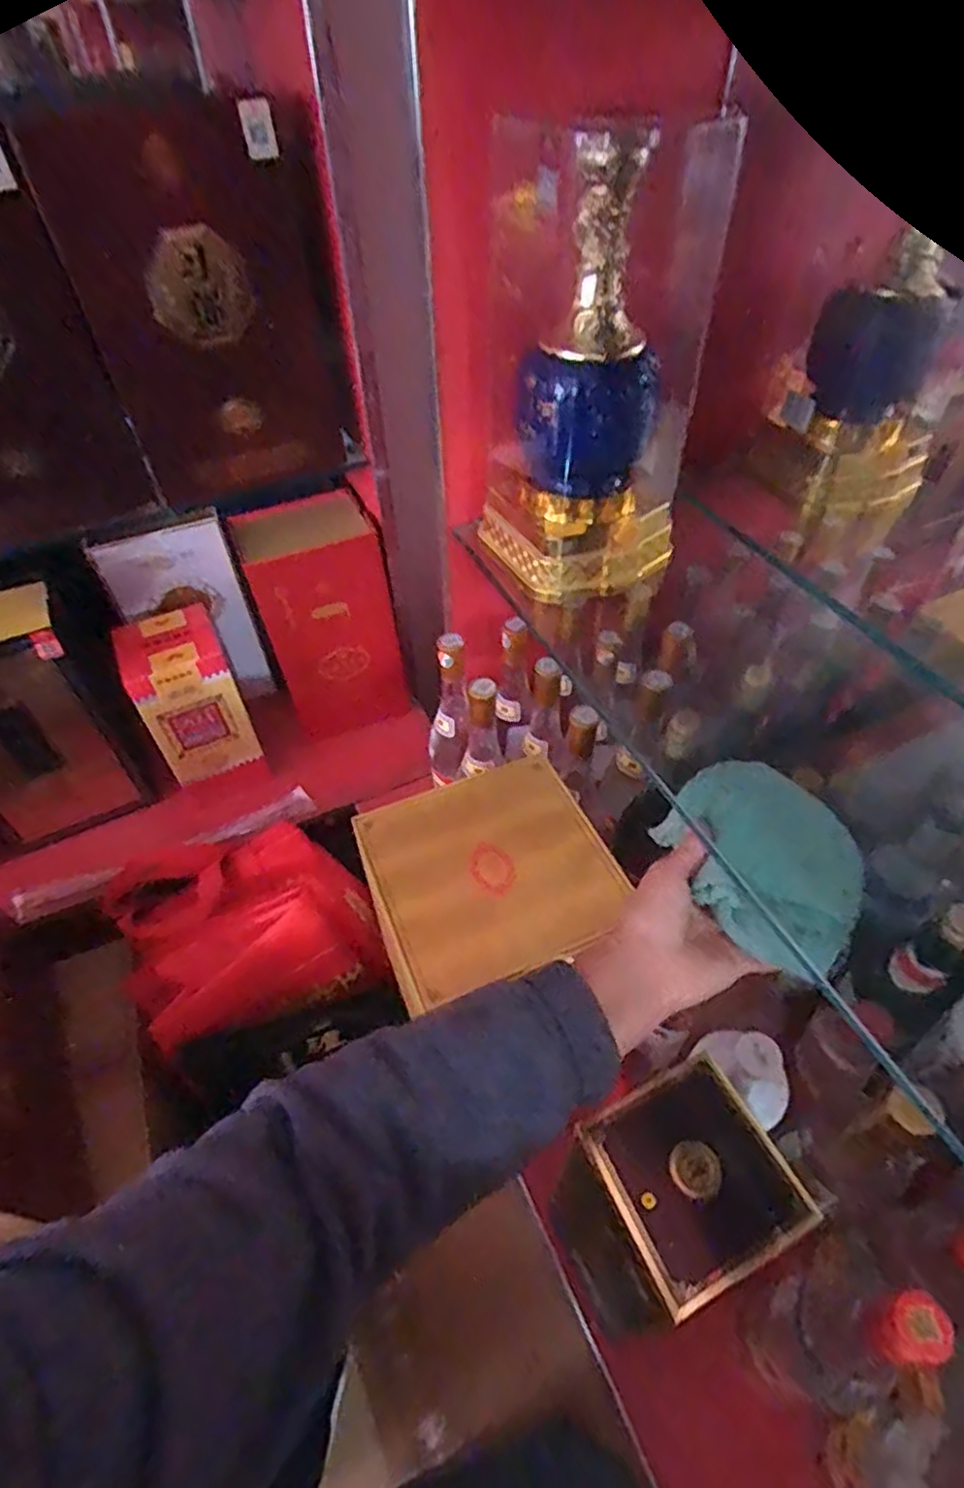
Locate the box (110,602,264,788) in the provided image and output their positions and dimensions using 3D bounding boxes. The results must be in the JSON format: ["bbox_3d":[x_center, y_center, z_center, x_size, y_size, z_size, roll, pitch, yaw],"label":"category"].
[{"bbox_3d":[-0.369,-0.060,0.861,0.114,0.191,0.101,-24,52,-18],"label":"box"}]

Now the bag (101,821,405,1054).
[{"bbox_3d":[-0.286,0.203,0.810,0.282,0.111,0.227,-22,51,-17],"label":"bag"}]

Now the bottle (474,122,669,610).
[{"bbox_3d":[0.080,-0.258,0.510,0.126,0.281,0.109,-29,53,-21],"label":"bottle"}]

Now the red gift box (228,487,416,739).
[{"bbox_3d":[-0.212,-0.168,0.930,0.166,0.295,0.137,-21,51,-16],"label":"red gift box"}]

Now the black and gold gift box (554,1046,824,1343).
[{"bbox_3d":[0.130,0.346,0.504,0.120,0.287,0.119,-20,51,-15],"label":"black and gold gift box"}]

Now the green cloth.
[{"bbox_3d":[0.177,0.069,0.430,0.124,0.031,0.106,33,57,27],"label":"green cloth"}]

